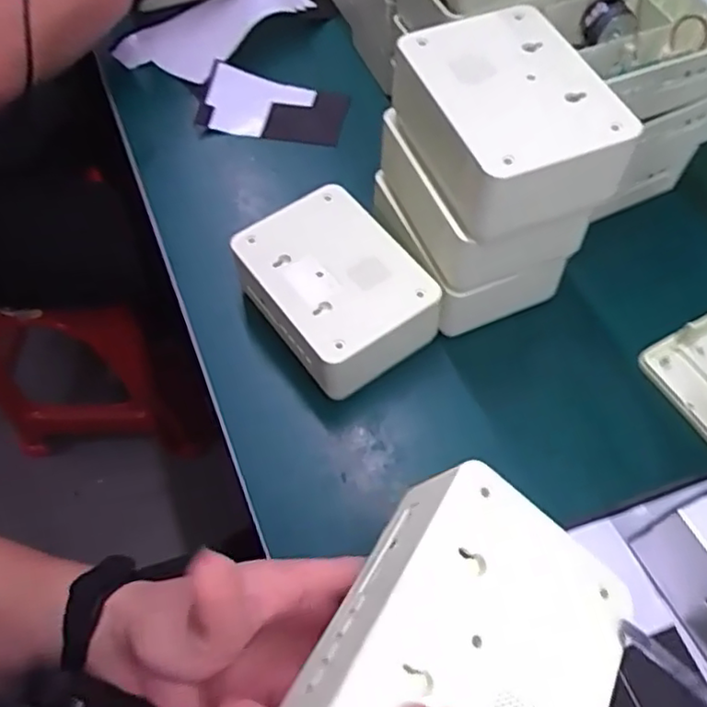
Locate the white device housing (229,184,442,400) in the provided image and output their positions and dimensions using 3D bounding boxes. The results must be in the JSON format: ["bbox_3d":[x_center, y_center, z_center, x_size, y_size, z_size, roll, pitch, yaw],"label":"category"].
[{"bbox_3d":[-0.016,-0.047,0.485,0.104,0.064,0.138,-33,64,-17],"label":"white device housing"}]

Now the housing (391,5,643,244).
[{"bbox_3d":[0.094,-0.151,0.410,0.107,0.059,0.140,-21,61,-10],"label":"housing"}]

